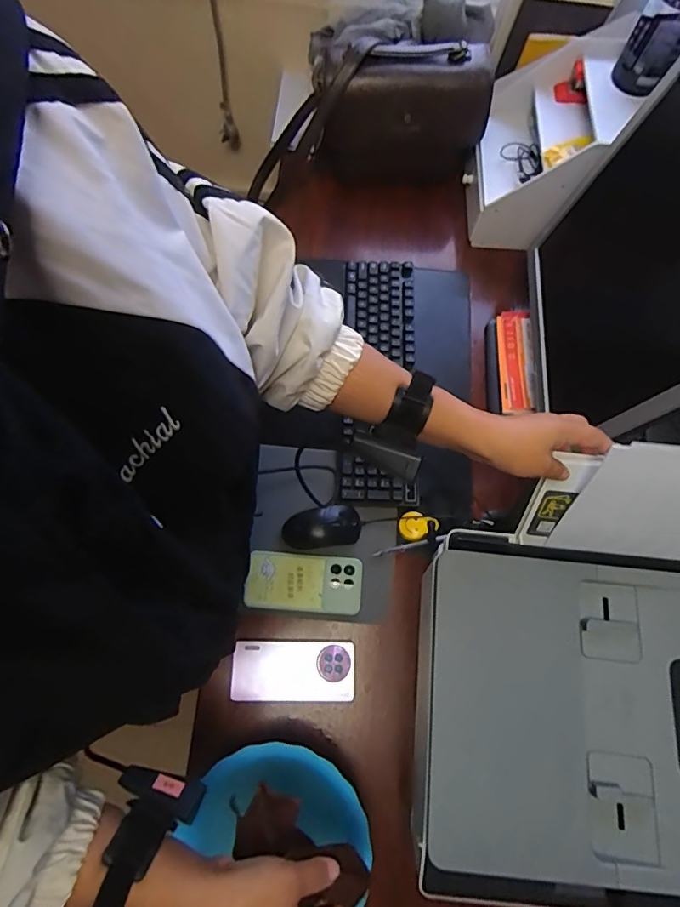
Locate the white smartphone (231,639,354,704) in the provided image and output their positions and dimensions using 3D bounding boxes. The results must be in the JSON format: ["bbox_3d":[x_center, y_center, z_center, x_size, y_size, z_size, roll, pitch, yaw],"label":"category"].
[{"bbox_3d":[-0.064,0.294,0.652,0.164,0.008,0.075,1,73,1],"label":"white smartphone"}]

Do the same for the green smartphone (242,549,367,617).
[{"bbox_3d":[-0.051,0.185,0.689,0.163,0.008,0.075,5,74,2],"label":"green smartphone"}]

